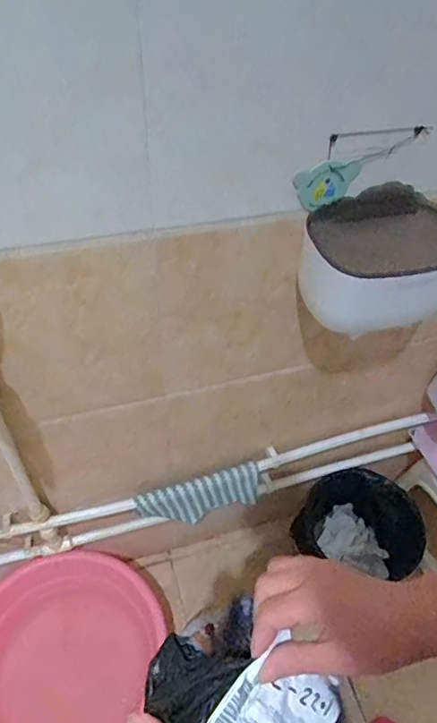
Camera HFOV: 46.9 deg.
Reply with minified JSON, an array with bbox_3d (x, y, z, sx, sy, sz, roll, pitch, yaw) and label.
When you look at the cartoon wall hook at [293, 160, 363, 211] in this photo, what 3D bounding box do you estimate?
[{"bbox_3d":[0.129,-0.211,0.602,0.085,0.054,0.010,-16,50,-17],"label":"cartoon wall hook"}]

